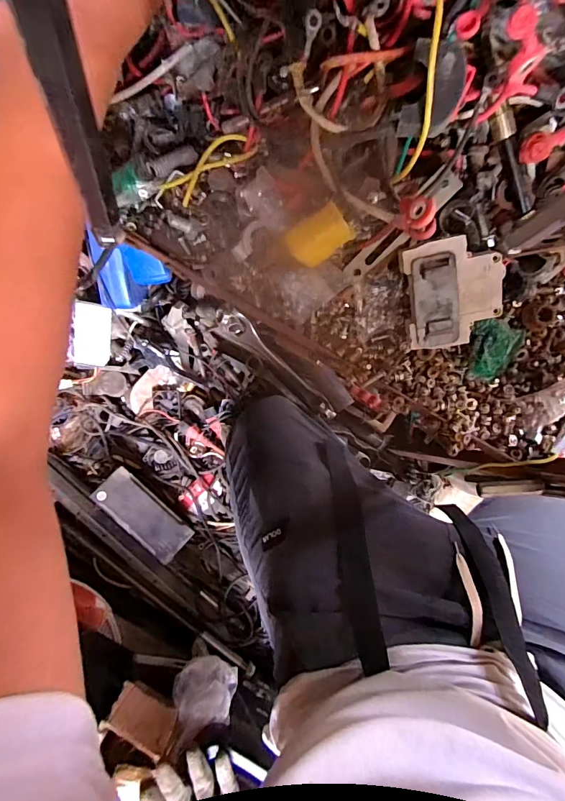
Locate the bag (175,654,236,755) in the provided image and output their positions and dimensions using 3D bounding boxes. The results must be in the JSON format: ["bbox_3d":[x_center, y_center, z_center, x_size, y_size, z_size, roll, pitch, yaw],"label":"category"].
[{"bbox_3d":[-0.106,0.407,0.549,0.079,0.087,0.063,-12,86,-2],"label":"bag"}]

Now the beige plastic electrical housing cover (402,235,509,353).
[{"bbox_3d":[0.123,-0.076,0.287,0.063,0.006,0.074,-11,113,6],"label":"beige plastic electrical housing cover"}]

